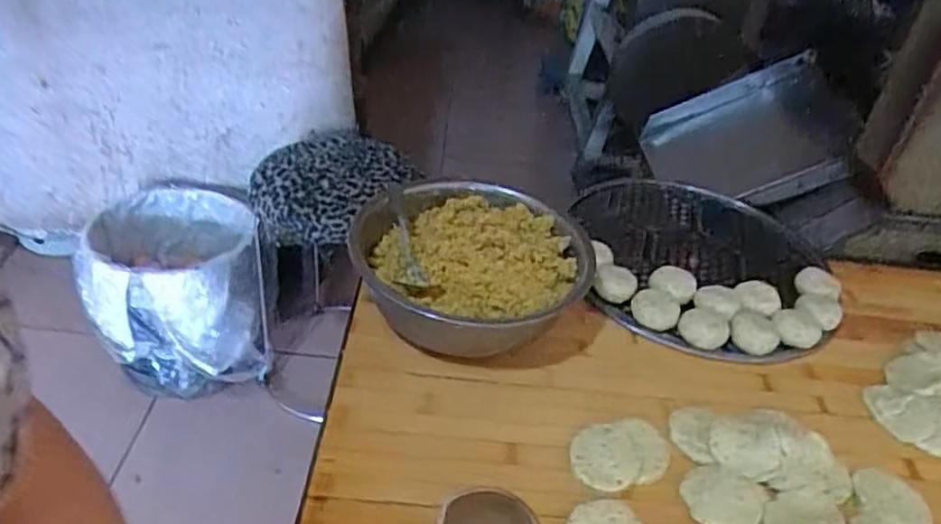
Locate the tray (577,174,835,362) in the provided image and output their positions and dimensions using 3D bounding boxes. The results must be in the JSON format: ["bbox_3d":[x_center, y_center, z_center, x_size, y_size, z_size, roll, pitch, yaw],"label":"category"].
[{"bbox_3d":[0.268,-0.003,0.800,0.271,0.041,0.316,9,36,3],"label":"tray"}]

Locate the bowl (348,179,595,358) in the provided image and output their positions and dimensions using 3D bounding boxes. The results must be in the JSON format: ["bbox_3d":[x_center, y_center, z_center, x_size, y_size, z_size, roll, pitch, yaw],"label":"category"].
[{"bbox_3d":[-0.007,0.003,0.691,0.214,0.088,0.228,4,36,-3],"label":"bowl"}]

